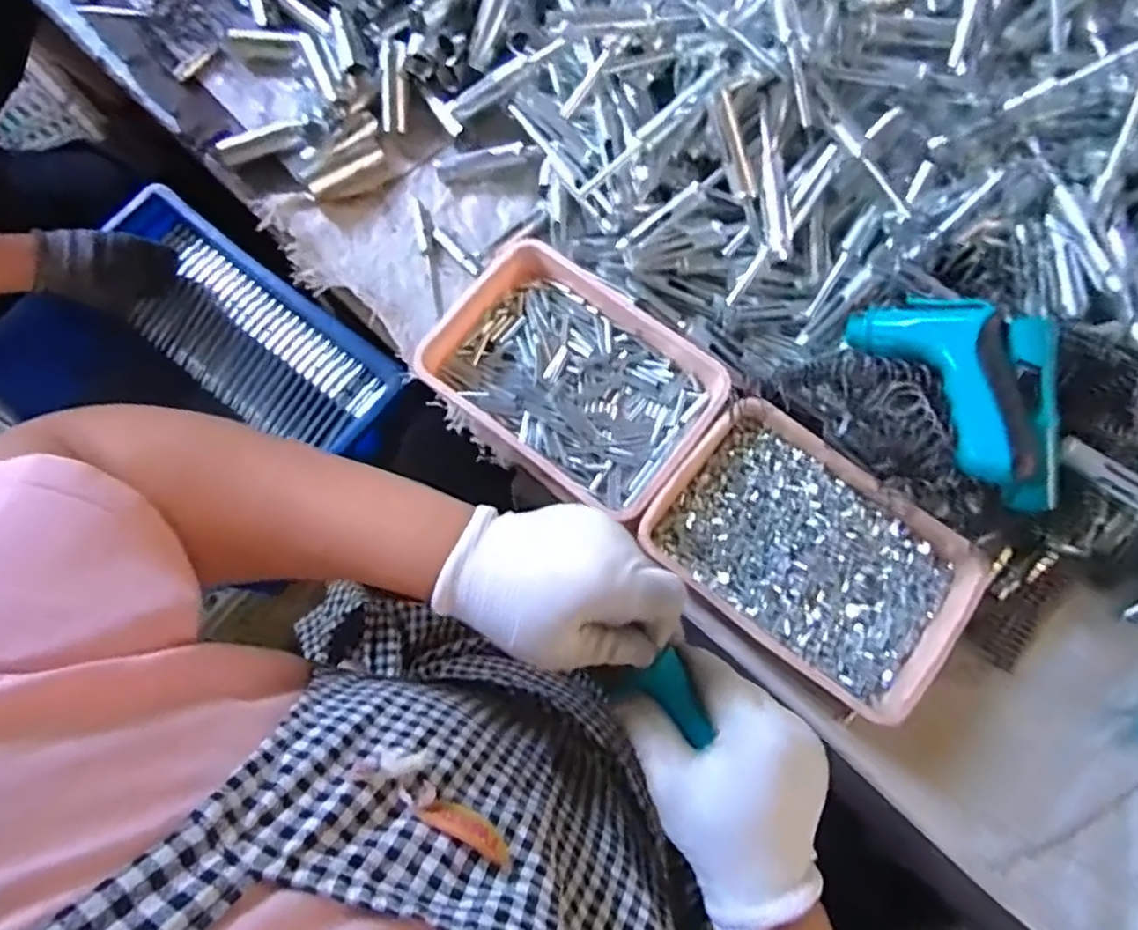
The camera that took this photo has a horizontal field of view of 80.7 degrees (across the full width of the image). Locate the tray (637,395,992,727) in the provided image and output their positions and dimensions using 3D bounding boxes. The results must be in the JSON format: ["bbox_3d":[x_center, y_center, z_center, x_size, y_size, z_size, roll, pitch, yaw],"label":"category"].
[{"bbox_3d":[0.161,0.061,0.457,0.202,0.038,0.137,37,79,10],"label":"tray"}]

